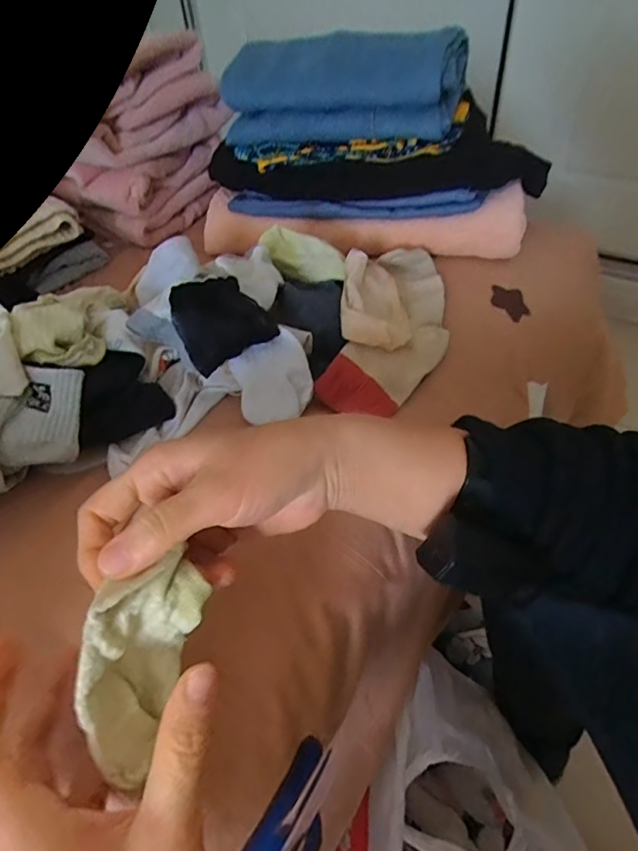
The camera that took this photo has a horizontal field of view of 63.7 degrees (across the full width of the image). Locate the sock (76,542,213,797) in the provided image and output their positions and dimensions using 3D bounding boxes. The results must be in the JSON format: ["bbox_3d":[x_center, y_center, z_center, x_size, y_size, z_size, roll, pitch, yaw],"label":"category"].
[{"bbox_3d":[-0.078,0.098,0.220,0.035,0.046,0.080,12,48,16],"label":"sock"}]

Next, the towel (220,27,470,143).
[{"bbox_3d":[0.023,-0.347,0.526,0.236,0.069,0.122,8,47,12],"label":"towel"}]

